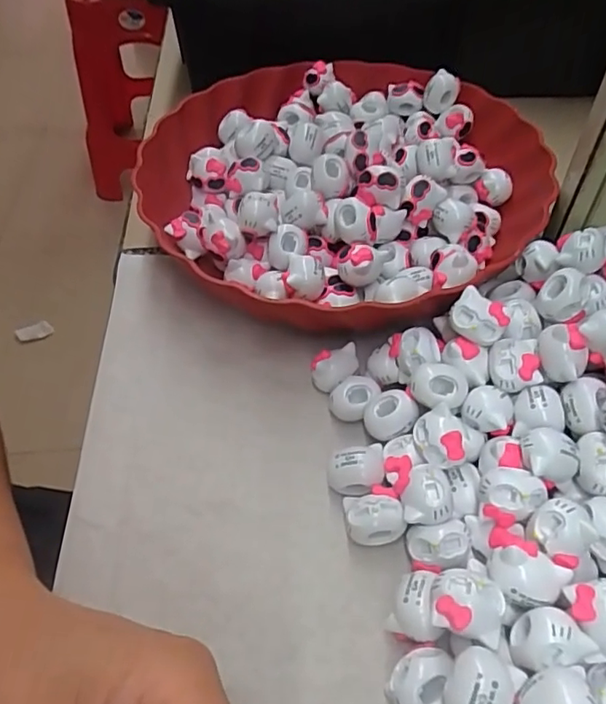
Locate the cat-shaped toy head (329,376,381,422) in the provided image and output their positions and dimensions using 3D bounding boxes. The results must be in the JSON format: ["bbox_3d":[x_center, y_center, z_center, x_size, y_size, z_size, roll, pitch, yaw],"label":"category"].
[{"bbox_3d":[0.026,0.024,0.279,0.020,0.018,0.017,-36,60,-27],"label":"cat-shaped toy head"}]

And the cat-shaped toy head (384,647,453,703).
[{"bbox_3d":[0.040,0.119,0.202,0.019,0.024,0.022,12,51,8],"label":"cat-shaped toy head"}]

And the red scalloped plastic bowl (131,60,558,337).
[{"bbox_3d":[0.026,-0.096,0.349,0.231,0.068,0.232,1,50,-1],"label":"red scalloped plastic bowl"}]

